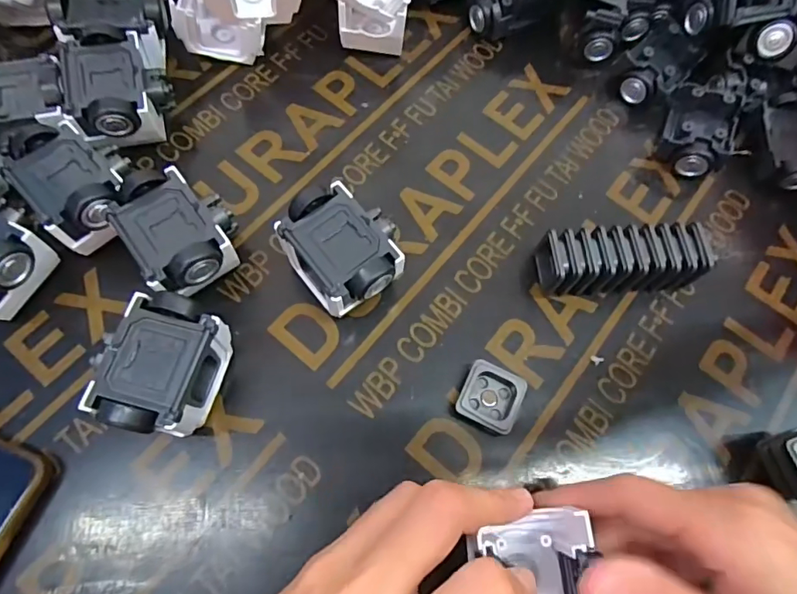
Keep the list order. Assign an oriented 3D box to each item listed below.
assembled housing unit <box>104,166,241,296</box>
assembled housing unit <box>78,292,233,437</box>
[{"bbox_3d":[-0.112,-0.030,0.266,0.050,0.044,0.066,-33,74,-14],"label":"assembled housing unit"},{"bbox_3d":[-0.111,0.035,0.239,0.043,0.044,0.060,13,69,2],"label":"assembled housing unit"}]

